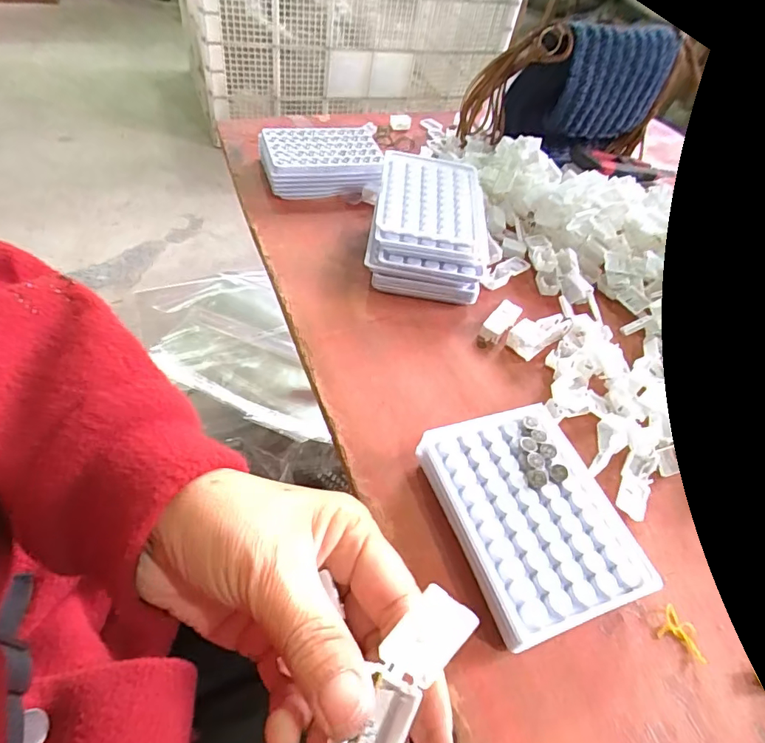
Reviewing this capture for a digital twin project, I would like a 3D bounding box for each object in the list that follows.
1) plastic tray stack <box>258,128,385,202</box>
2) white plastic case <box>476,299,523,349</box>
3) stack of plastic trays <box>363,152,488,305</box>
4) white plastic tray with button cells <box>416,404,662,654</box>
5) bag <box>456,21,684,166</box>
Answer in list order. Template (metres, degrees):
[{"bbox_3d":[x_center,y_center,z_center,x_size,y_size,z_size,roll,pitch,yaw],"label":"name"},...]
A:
[{"bbox_3d":[-0.067,-0.229,0.543,0.129,0.039,0.099,0,50,-9],"label":"plastic tray stack"},{"bbox_3d":[0.103,-0.043,0.431,0.019,0.008,0.064,31,52,16],"label":"white plastic case"},{"bbox_3d":[0.044,-0.139,0.469,0.104,0.052,0.155,10,49,-1],"label":"stack of plastic trays"},{"bbox_3d":[0.088,0.086,0.303,0.096,0.027,0.128,-12,53,-19],"label":"white plastic tray with button cells"},{"bbox_3d":[0.221,-0.327,0.585,0.221,0.140,0.096,-3,50,-9],"label":"bag"}]

